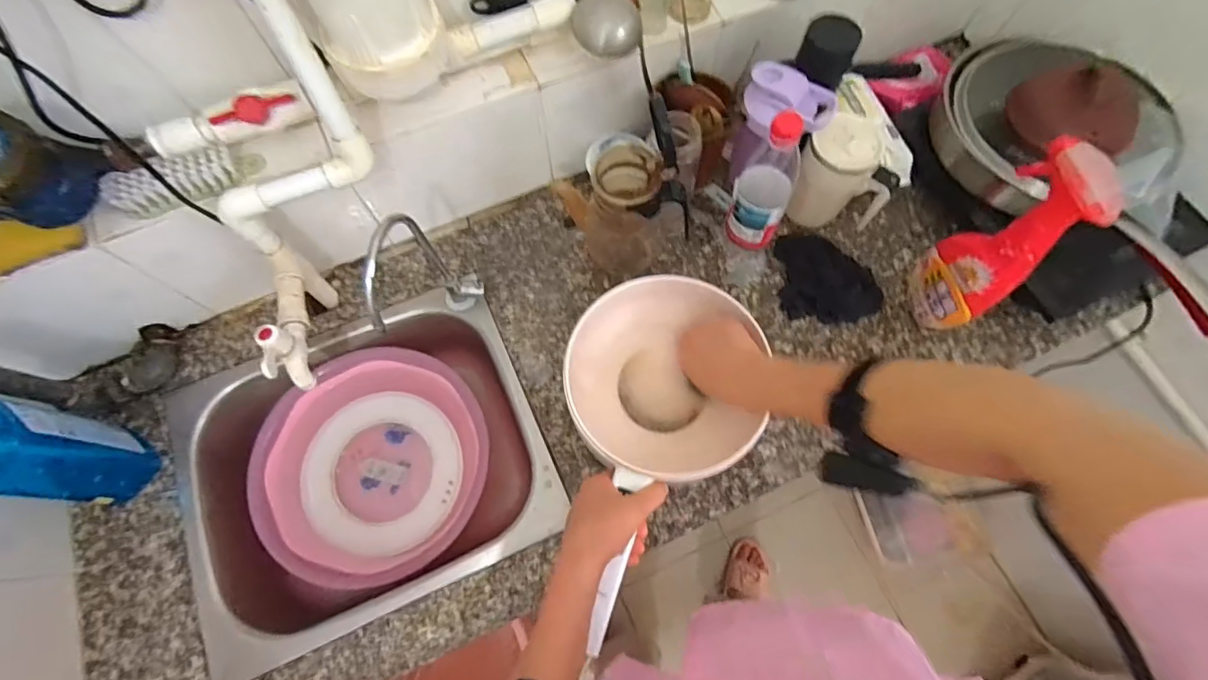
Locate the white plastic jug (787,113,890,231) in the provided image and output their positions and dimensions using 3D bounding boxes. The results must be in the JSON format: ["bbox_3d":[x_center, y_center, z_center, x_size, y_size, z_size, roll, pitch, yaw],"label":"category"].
[{"bbox_3d":[0.316,-0.217,0.699,0.115,0.154,0.079,24,71,9],"label":"white plastic jug"}]

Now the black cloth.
[{"bbox_3d":[0.309,-0.089,0.719,0.127,0.026,0.129,0,69,0],"label":"black cloth"}]

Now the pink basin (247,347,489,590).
[{"bbox_3d":[-0.324,0.169,0.719,0.250,0.098,0.294,1,69,0],"label":"pink basin"}]

